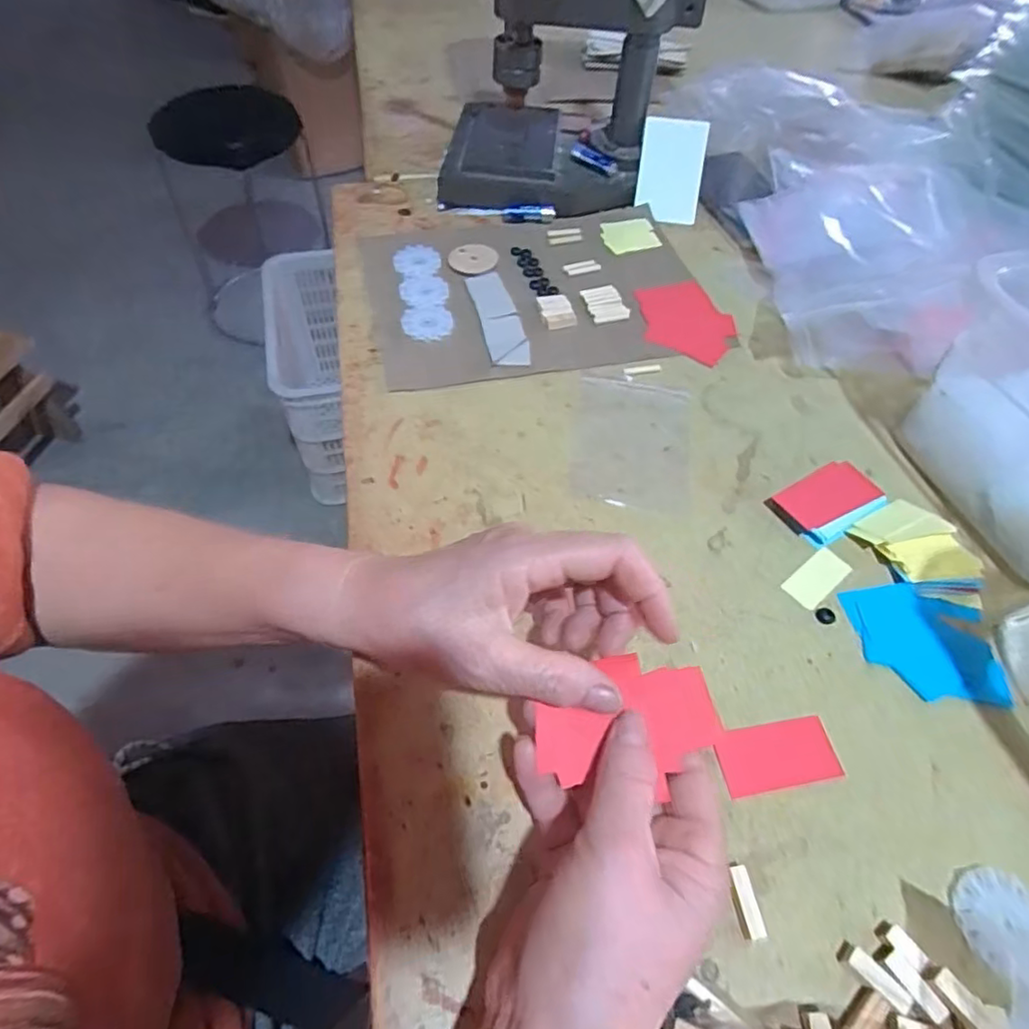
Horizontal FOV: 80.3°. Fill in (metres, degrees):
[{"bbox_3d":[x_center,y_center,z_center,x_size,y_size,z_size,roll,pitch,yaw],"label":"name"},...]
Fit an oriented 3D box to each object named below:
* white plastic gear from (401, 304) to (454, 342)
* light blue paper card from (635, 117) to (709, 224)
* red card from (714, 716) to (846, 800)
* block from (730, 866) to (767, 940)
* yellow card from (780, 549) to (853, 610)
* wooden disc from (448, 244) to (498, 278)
[{"bbox_3d":[-0.069,-0.154,0.483,0.040,0.004,0.041,-13,56,-12],"label":"white plastic gear"},{"bbox_3d":[0.149,-0.330,0.586,0.059,0.090,0.010,10,10,16],"label":"light blue paper card"},{"bbox_3d":[0.130,0.119,0.302,0.060,0.004,0.030,-8,55,-8],"label":"red card"},{"bbox_3d":[0.100,0.167,0.263,0.008,0.007,0.026,-5,54,-7],"label":"block"},{"bbox_3d":[0.181,0.037,0.364,0.045,0.004,0.021,-32,62,-23],"label":"yellow card"},{"bbox_3d":[-0.036,-0.223,0.533,0.040,0.004,0.048,26,57,15],"label":"wooden disc"}]

